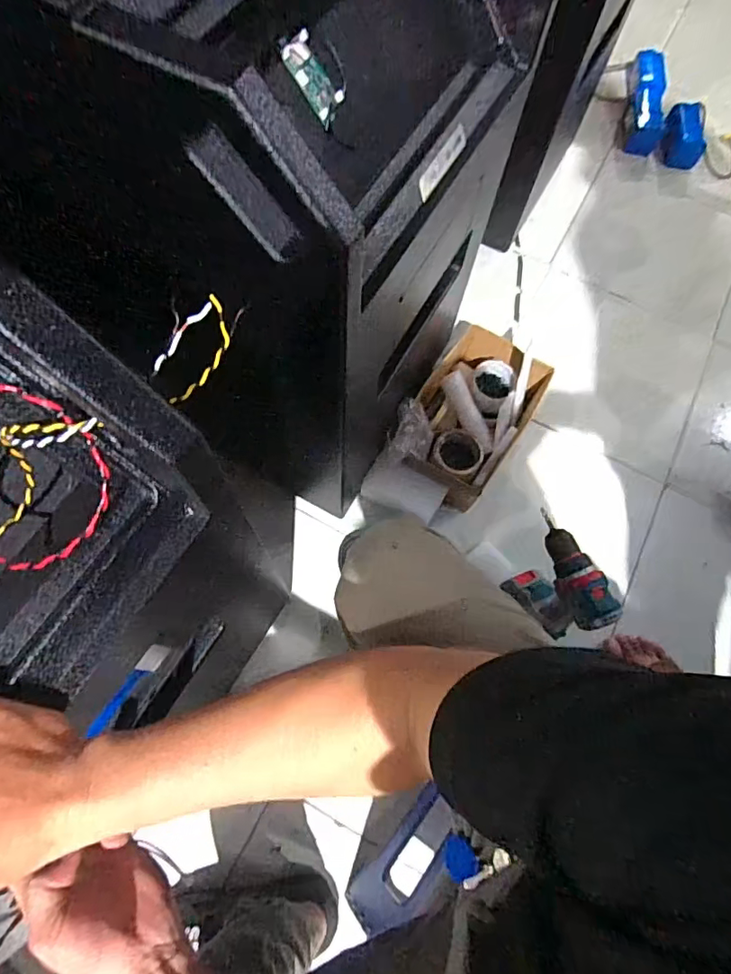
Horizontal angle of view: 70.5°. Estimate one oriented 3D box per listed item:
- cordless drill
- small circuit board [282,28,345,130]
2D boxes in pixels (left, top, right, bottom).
[{"bbox_3d":[0.293,0.157,0.811,0.063,0.209,0.144,-22,72,-11],"label":"cordless drill"},{"bbox_3d":[-0.054,-0.448,0.568,0.044,0.079,0.013,-49,37,-7],"label":"small circuit board"}]

